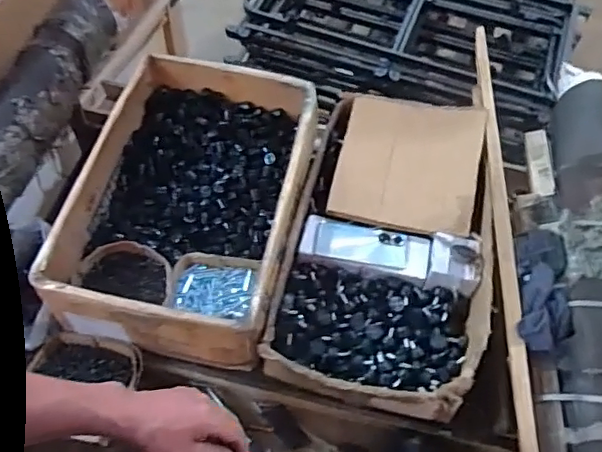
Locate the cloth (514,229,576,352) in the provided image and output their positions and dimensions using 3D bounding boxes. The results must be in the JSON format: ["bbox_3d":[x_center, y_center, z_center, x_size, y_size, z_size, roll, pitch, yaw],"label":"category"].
[{"bbox_3d":[0.373,0.089,0.885,0.086,0.047,0.227,15,58,8],"label":"cloth"}]

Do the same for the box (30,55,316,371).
[{"bbox_3d":[-0.186,-0.054,1.025,0.356,0.137,0.520,10,57,5],"label":"box"}]

